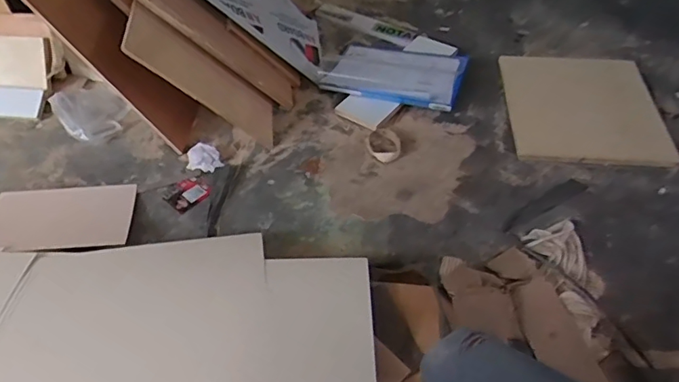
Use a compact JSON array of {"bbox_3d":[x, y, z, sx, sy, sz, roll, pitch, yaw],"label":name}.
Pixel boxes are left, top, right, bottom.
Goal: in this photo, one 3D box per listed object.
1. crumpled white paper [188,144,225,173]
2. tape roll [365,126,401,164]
[{"bbox_3d":[-0.326,-0.080,1.242,0.076,0.027,0.073,-18,51,-16],"label":"crumpled white paper"},{"bbox_3d":[0.110,-0.116,1.287,0.096,0.021,0.089,0,48,0],"label":"tape roll"}]

